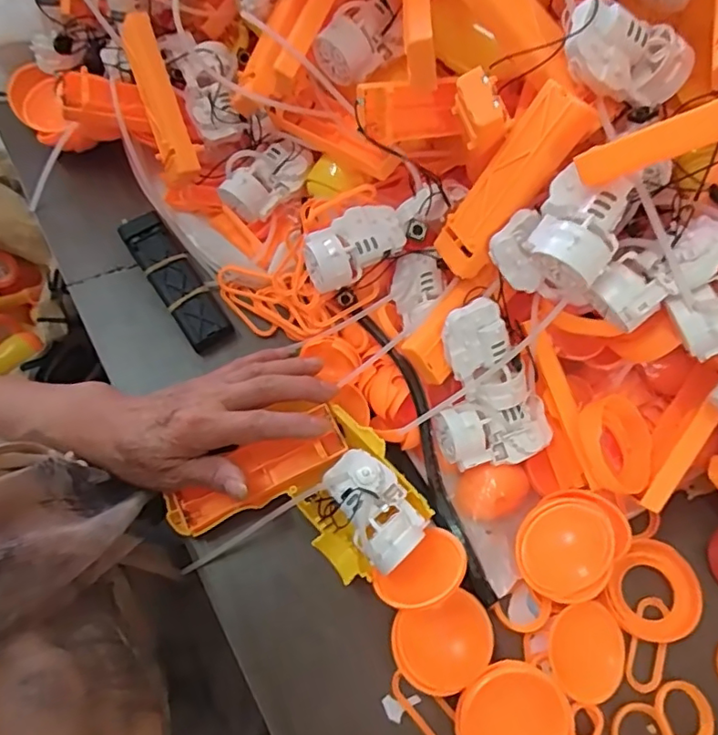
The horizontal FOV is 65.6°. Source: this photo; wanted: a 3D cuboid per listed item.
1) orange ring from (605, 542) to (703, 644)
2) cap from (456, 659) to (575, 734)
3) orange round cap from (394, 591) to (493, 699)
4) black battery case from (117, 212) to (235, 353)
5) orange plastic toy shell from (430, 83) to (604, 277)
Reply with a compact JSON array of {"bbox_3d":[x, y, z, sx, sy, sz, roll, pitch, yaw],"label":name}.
[{"bbox_3d":[0.185,0.140,0.349,0.056,0.012,0.051,1,69,-2],"label":"orange ring"},{"bbox_3d":[0.085,0.195,0.306,0.062,0.013,0.058,0,89,3],"label":"cap"},{"bbox_3d":[0.050,0.162,0.326,0.057,0.014,0.047,-18,71,-8],"label":"orange round cap"},{"bbox_3d":[-0.134,-0.063,0.410,0.032,0.026,0.107,-33,74,-13],"label":"black battery case"},{"bbox_3d":[0.083,-0.101,0.313,0.034,0.108,0.014,49,37,15],"label":"orange plastic toy shell"}]

